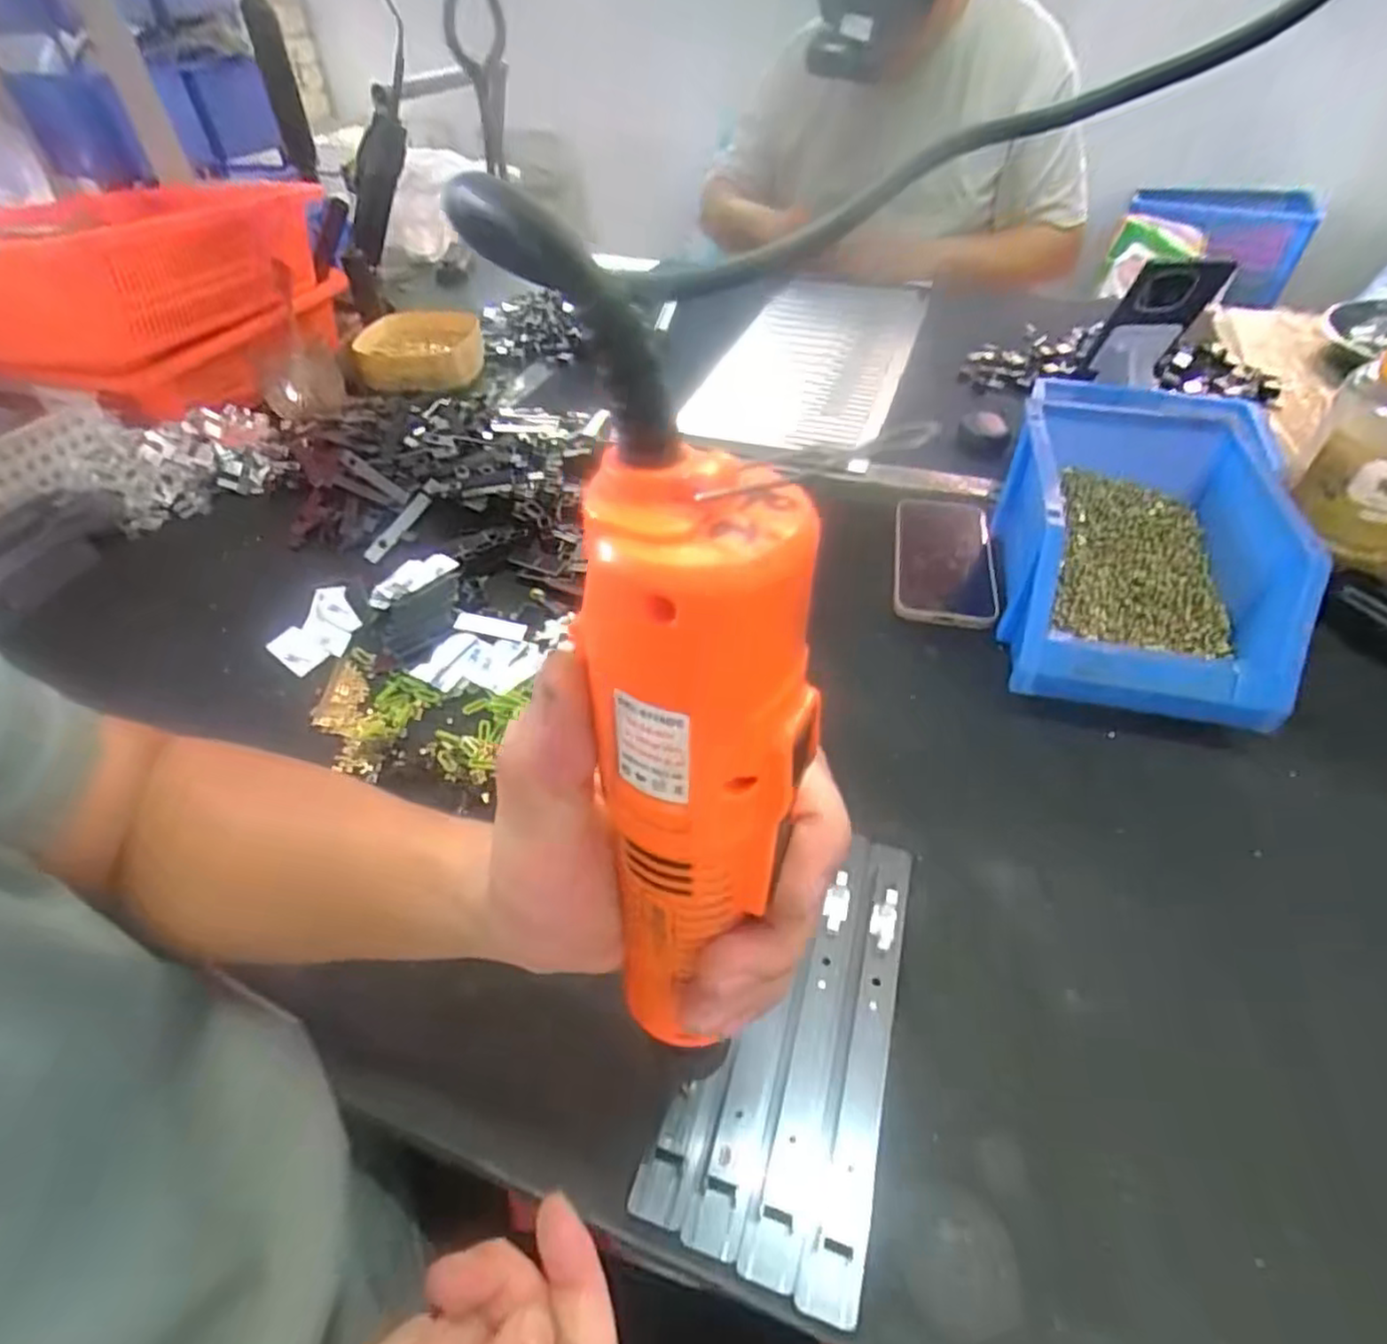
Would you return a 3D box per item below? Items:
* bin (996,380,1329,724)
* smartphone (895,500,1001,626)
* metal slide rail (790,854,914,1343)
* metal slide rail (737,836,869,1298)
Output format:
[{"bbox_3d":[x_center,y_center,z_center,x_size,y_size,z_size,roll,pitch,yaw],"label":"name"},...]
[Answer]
[{"bbox_3d":[0.317,-0.083,0.510,0.160,0.104,0.258,9,48,10],"label":"bin"},{"bbox_3d":[0.212,-0.102,0.592,0.078,0.016,0.170,8,48,10],"label":"smartphone"},{"bbox_3d":[0.080,0.169,0.328,0.025,0.015,0.206,12,49,13],"label":"metal slide rail"},{"bbox_3d":[0.059,0.165,0.334,0.024,0.015,0.201,12,49,13],"label":"metal slide rail"}]

